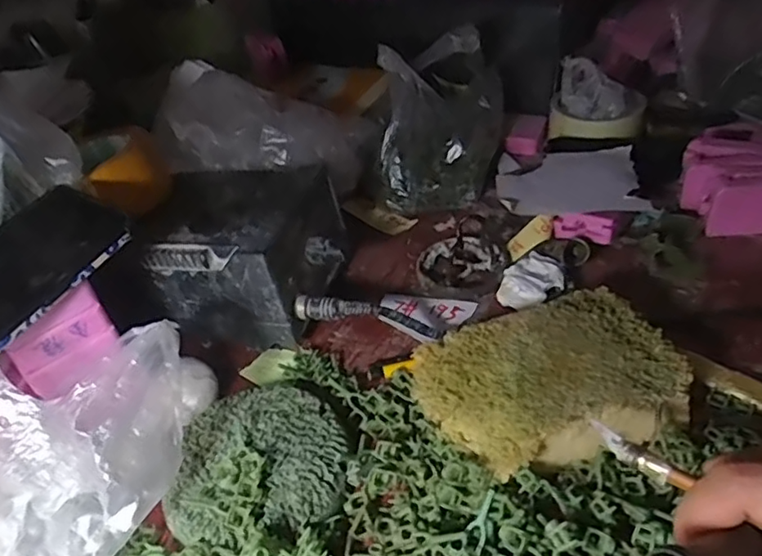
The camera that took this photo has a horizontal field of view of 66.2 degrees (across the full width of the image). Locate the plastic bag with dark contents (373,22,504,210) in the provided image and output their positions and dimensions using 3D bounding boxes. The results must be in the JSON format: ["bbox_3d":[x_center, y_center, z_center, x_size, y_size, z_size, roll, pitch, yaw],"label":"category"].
[{"bbox_3d":[0.051,-0.145,0.529,0.118,0.121,0.133,-2,40,7],"label":"plastic bag with dark contents"}]

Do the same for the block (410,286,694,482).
[{"bbox_3d":[0.096,0.060,0.340,0.142,0.037,0.094,-18,41,-12],"label":"block"}]

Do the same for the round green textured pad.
[{"bbox_3d":[-0.067,0.099,0.331,0.096,0.013,0.092,-4,40,4],"label":"round green textured pad"}]

